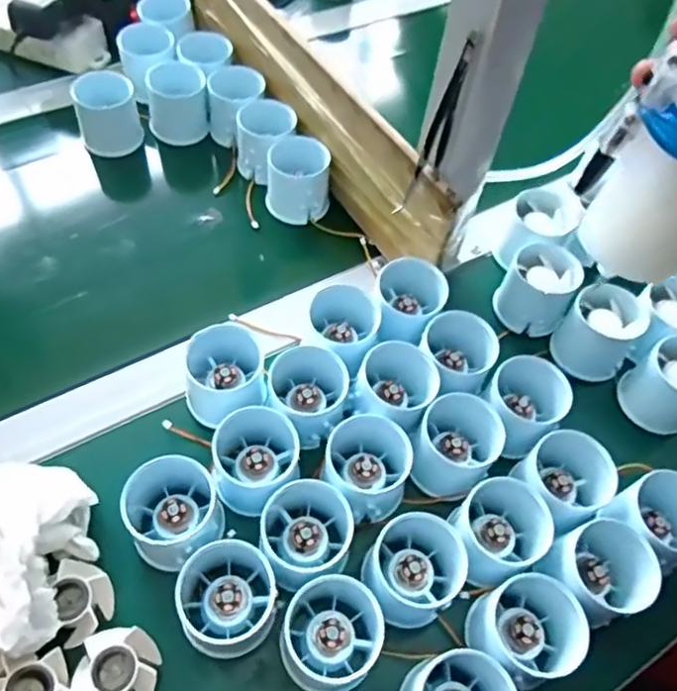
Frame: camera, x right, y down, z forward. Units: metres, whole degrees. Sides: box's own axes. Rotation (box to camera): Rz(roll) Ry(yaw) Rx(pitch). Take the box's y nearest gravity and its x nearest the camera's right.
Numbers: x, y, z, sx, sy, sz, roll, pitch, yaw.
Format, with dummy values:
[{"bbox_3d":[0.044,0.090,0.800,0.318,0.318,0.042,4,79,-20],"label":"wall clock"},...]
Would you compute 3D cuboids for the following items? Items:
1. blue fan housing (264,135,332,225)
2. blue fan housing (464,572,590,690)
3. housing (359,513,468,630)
[{"bbox_3d":[-0.034,-0.141,0.536,0.054,0.052,0.053,3,56,-3],"label":"blue fan housing"},{"bbox_3d":[0.106,0.158,0.350,0.049,0.042,0.053,2,56,-3],"label":"blue fan housing"},{"bbox_3d":[0.045,0.126,0.366,0.054,0.040,0.059,-23,61,-19],"label":"housing"}]

